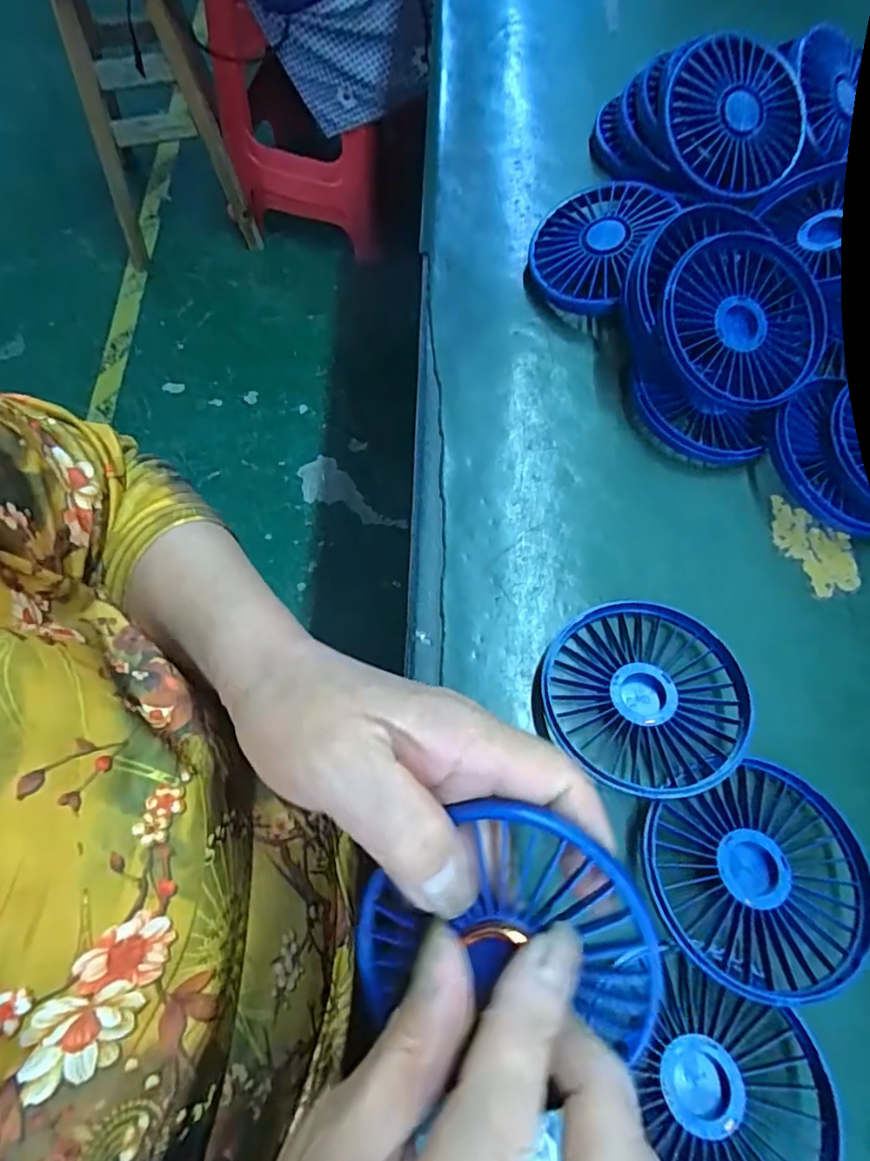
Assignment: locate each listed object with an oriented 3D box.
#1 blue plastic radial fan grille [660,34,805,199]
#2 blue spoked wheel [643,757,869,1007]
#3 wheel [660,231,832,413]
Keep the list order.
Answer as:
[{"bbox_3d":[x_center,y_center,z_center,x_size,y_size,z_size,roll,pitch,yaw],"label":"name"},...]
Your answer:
[{"bbox_3d":[0.172,-0.264,0.334,0.083,0.010,0.081,-1,97,-5],"label":"blue plastic radial fan grille"},{"bbox_3d":[0.131,0.121,0.238,0.083,0.023,0.076,1,69,-2],"label":"blue spoked wheel"},{"bbox_3d":[0.158,-0.131,0.297,0.089,0.011,0.087,0,90,-10],"label":"wheel"}]

